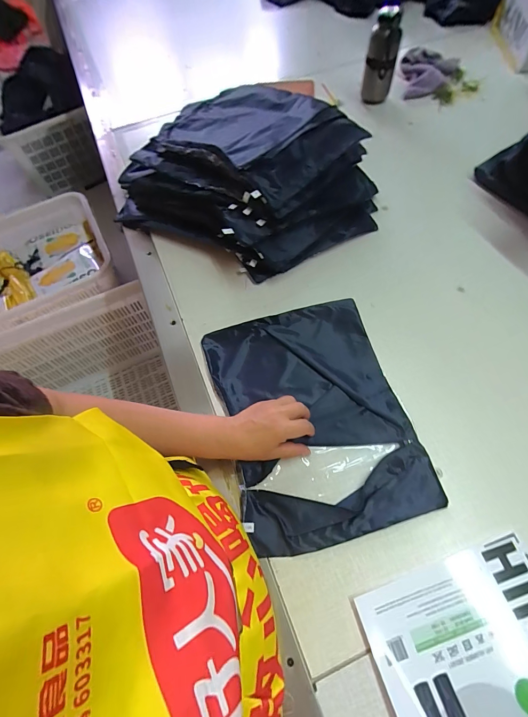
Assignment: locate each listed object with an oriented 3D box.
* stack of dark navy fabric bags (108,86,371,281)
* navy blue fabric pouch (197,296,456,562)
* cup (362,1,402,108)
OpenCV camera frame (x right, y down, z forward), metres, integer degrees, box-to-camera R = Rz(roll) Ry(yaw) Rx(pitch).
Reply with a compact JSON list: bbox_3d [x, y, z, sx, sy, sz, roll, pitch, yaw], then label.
[{"bbox_3d":[-0.030,-0.351,0.621,0.394,0.143,0.413,-42,67,-16],"label":"stack of dark navy fabric bags"},{"bbox_3d":[0.068,0.073,0.475,0.253,0.012,0.339,-15,61,-4],"label":"navy blue fabric pouch"},{"bbox_3d":[0.298,-0.762,0.819,0.077,0.173,0.086,12,63,10],"label":"cup"}]

